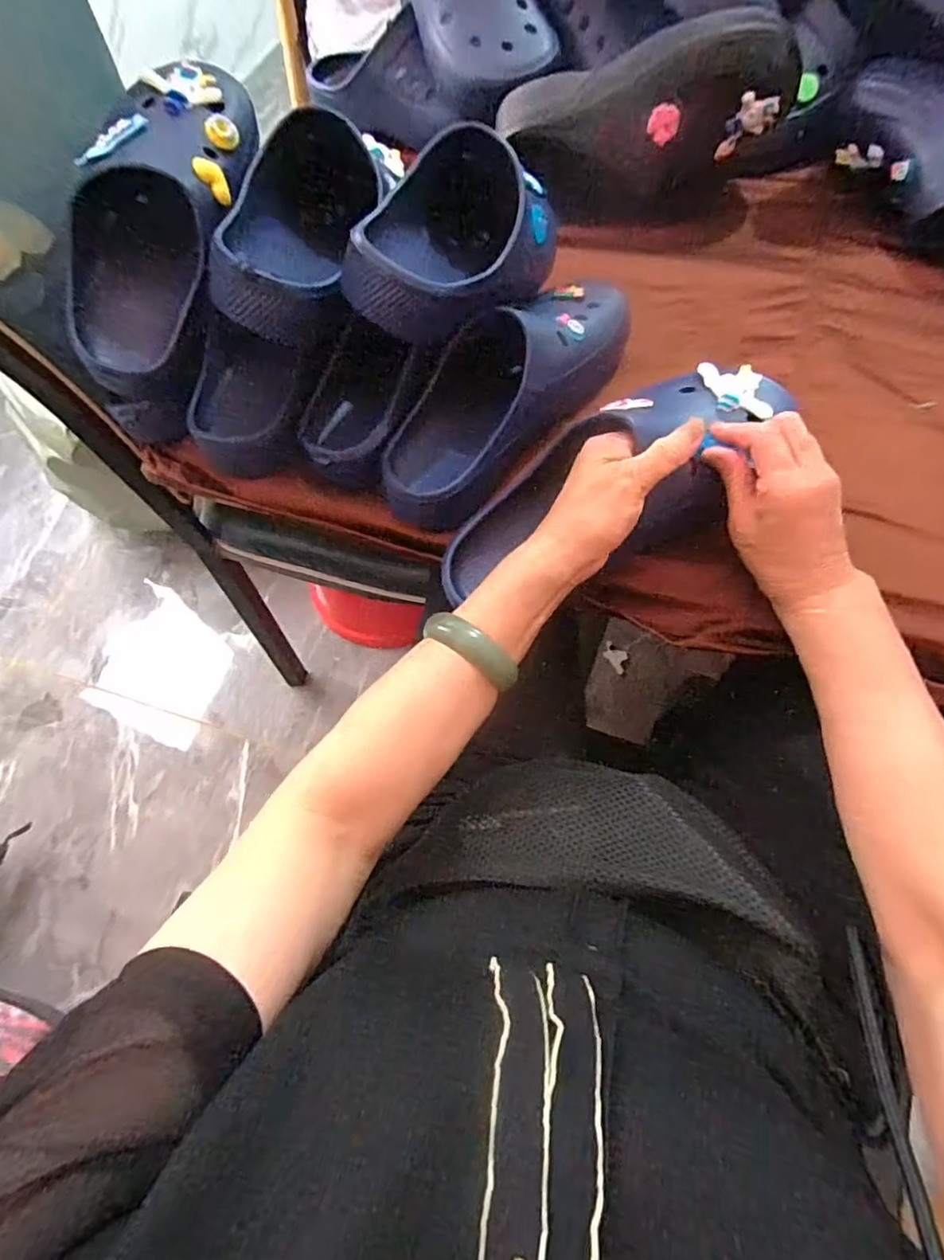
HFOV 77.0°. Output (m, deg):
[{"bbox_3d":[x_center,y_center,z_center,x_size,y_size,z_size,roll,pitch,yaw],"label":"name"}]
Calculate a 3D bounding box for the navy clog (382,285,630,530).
[{"bbox_3d":[0.030,-0.189,0.466,0.260,0.095,0.086,-45,68,-6],"label":"navy clog"}]

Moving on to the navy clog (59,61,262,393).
[{"bbox_3d":[-0.237,-0.312,0.450,0.098,0.078,0.258,19,90,13],"label":"navy clog"}]

